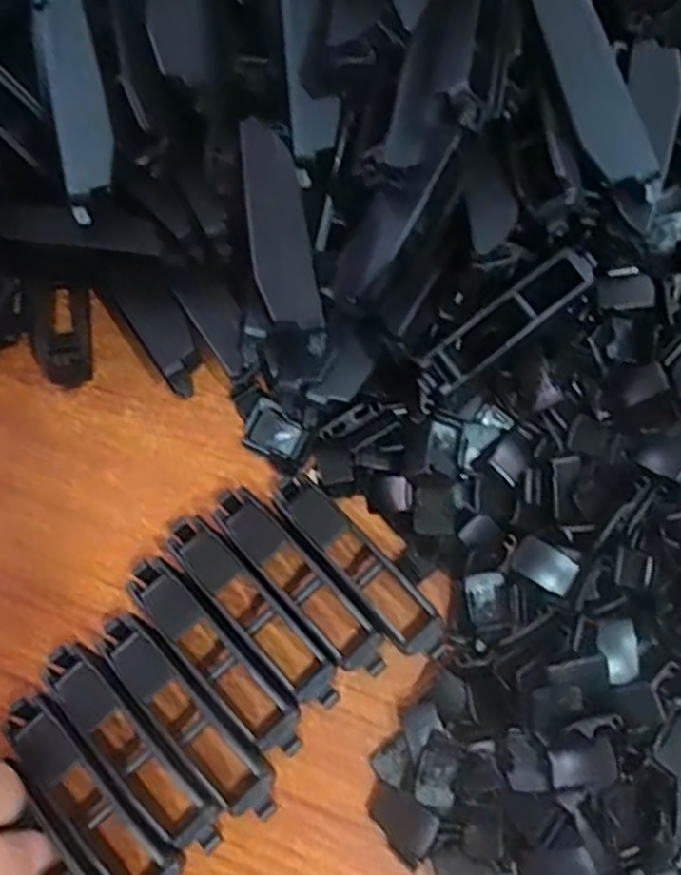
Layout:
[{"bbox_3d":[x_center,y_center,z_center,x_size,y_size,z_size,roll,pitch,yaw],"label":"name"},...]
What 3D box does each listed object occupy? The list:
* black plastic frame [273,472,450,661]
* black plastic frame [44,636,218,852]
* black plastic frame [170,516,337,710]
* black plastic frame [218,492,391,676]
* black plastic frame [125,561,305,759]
[{"bbox_3d":[0.007,0.043,0.244,0.019,0.018,0.075,-40,75,-12],"label":"black plastic frame"},{"bbox_3d":[-0.064,0.096,0.227,0.019,0.018,0.073,-40,75,-12],"label":"black plastic frame"},{"bbox_3d":[-0.028,0.057,0.241,0.017,0.017,0.075,-41,75,-12],"label":"black plastic frame"},{"bbox_3d":[-0.013,0.048,0.244,0.017,0.017,0.074,-41,75,-12],"label":"black plastic frame"},{"bbox_3d":[-0.040,0.071,0.237,0.017,0.016,0.075,-42,75,-12],"label":"black plastic frame"}]

